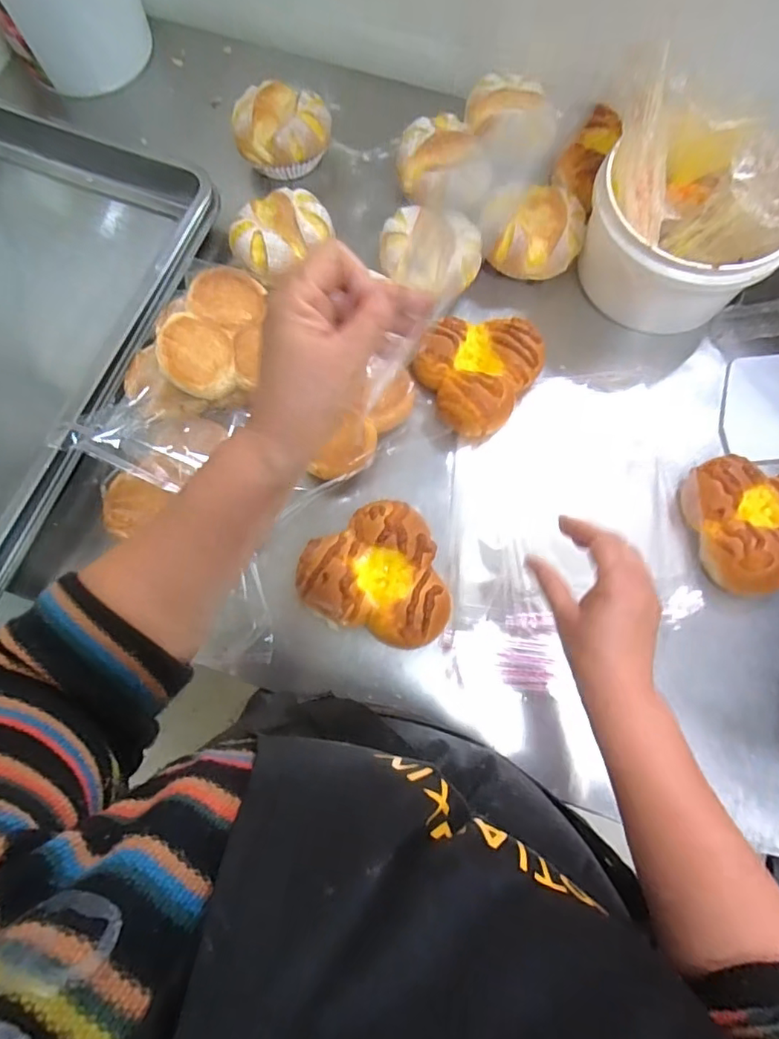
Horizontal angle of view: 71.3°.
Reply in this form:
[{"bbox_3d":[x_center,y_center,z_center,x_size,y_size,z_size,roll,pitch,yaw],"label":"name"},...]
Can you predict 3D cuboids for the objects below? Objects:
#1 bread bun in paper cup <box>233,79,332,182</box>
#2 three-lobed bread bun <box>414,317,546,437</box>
[{"bbox_3d":[-0.132,-0.482,0.678,0.110,0.055,0.099,29,77,8],"label":"bread bun in paper cup"},{"bbox_3d":[0.094,-0.170,0.595,0.121,0.038,0.140,34,78,9],"label":"three-lobed bread bun"}]

